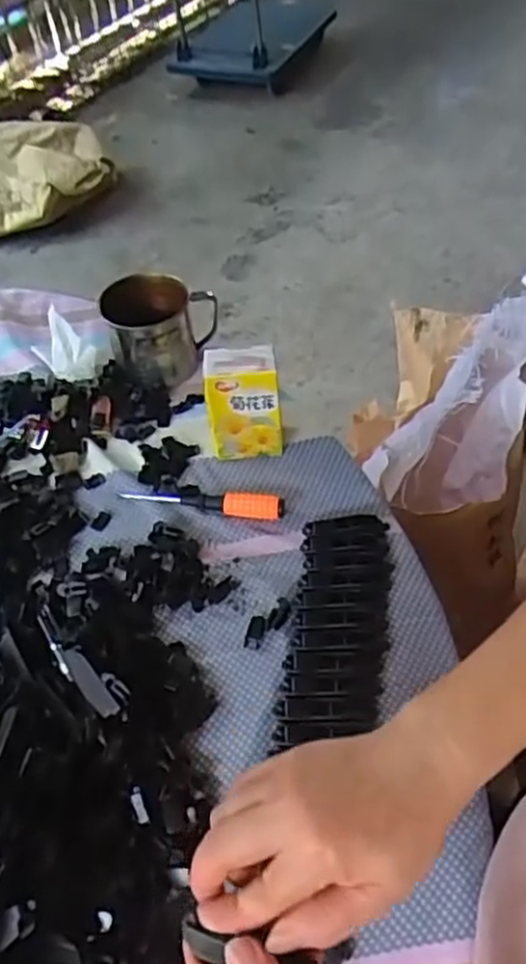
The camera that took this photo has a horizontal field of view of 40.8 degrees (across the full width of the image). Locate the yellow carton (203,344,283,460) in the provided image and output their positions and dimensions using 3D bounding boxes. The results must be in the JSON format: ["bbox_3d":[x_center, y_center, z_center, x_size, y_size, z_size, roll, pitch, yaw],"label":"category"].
[{"bbox_3d":[-0.018,-0.076,0.656,0.067,0.112,0.041,-4,53,-1],"label":"yellow carton"}]

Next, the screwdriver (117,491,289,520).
[{"bbox_3d":[-0.056,0.013,0.646,0.149,0.020,0.020,8,54,9],"label":"screwdriver"}]

